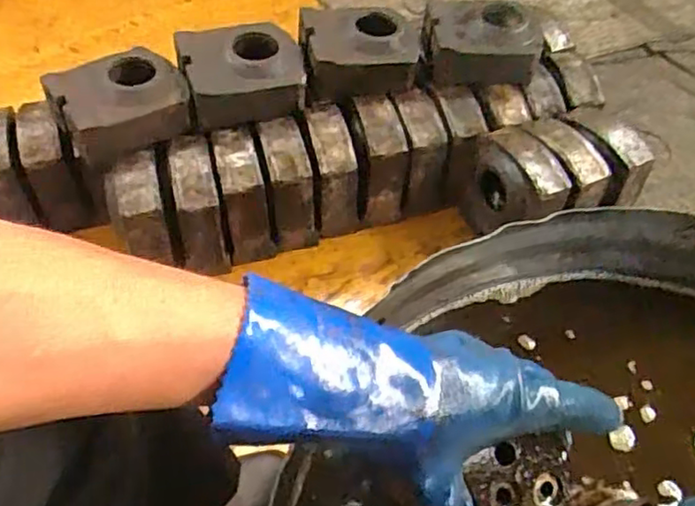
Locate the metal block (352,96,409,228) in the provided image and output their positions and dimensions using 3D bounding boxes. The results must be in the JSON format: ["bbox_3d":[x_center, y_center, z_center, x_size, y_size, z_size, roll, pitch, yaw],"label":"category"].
[{"bbox_3d":[0.055,-0.143,1.097,0.075,0.190,0.108,-4,50,-5],"label":"metal block"}]

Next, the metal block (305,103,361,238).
[{"bbox_3d":[-0.023,-0.128,1.089,0.073,0.189,0.131,-5,50,-5],"label":"metal block"}]

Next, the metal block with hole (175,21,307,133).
[{"bbox_3d":[-0.170,-0.297,1.060,0.190,0.089,0.166,-10,50,-9],"label":"metal block with hole"}]

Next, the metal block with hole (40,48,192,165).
[{"bbox_3d":[-0.349,-0.228,1.009,0.184,0.097,0.144,-23,53,-19],"label":"metal block with hole"}]

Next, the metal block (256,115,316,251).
[{"bbox_3d":[-0.096,-0.105,1.062,0.069,0.179,0.128,-9,50,-8],"label":"metal block"}]

